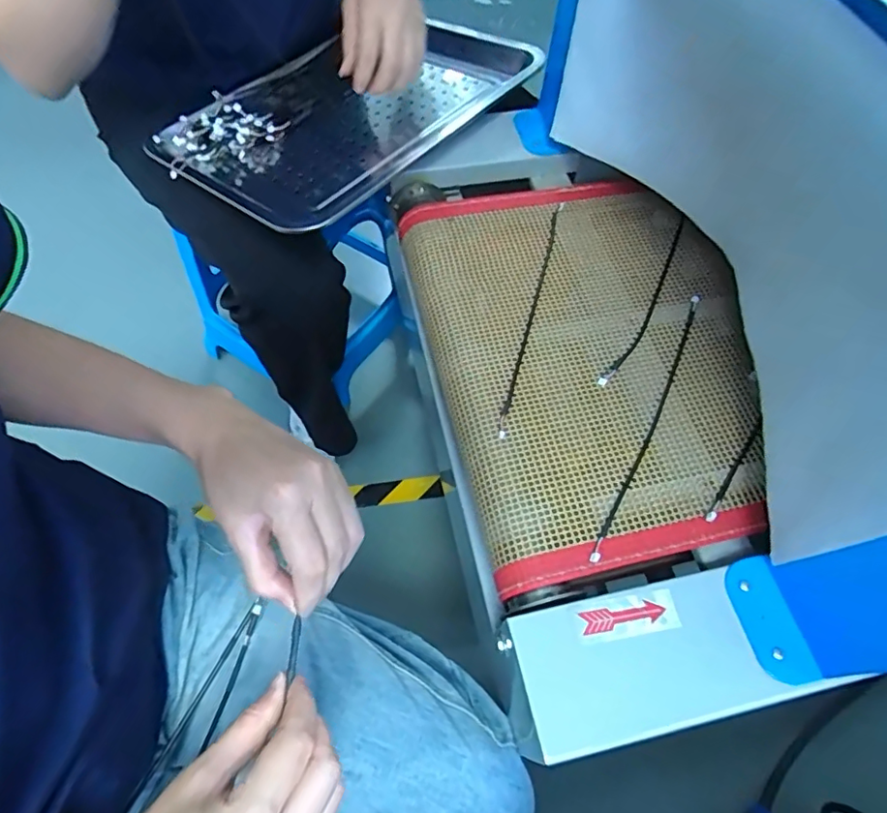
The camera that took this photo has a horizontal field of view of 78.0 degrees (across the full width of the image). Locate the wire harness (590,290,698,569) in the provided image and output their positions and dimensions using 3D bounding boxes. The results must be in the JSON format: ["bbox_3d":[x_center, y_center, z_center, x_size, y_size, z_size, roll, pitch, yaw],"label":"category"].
[{"bbox_3d":[0.177,0.008,0.461,0.014,0.016,0.279,26,65,11],"label":"wire harness"}]

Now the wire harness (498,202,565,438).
[{"bbox_3d":[0.084,-0.092,0.511,0.007,0.006,0.279,15,63,6],"label":"wire harness"}]

